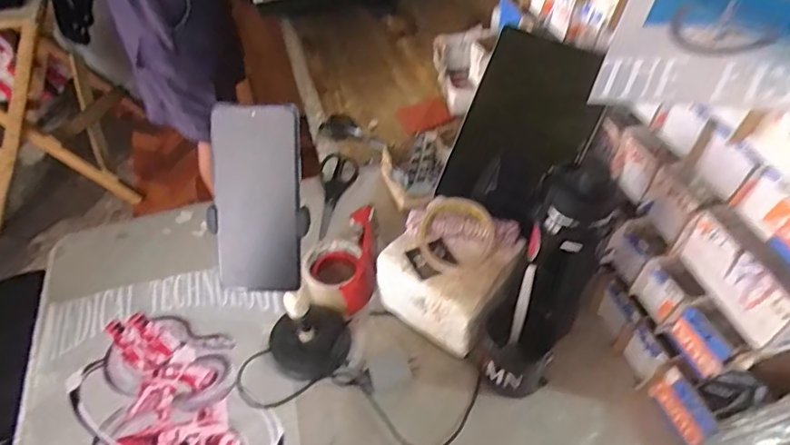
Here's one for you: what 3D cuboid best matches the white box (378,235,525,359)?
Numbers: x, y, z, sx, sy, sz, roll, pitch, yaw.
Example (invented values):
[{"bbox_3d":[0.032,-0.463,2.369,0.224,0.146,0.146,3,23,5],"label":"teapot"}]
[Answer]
[{"bbox_3d":[0.067,0.076,0.713,0.153,0.130,0.111,25,53,23],"label":"white box"}]

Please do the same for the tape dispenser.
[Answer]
[{"bbox_3d":[-0.079,0.054,0.791,0.100,0.055,0.156,-3,48,0],"label":"tape dispenser"}]

